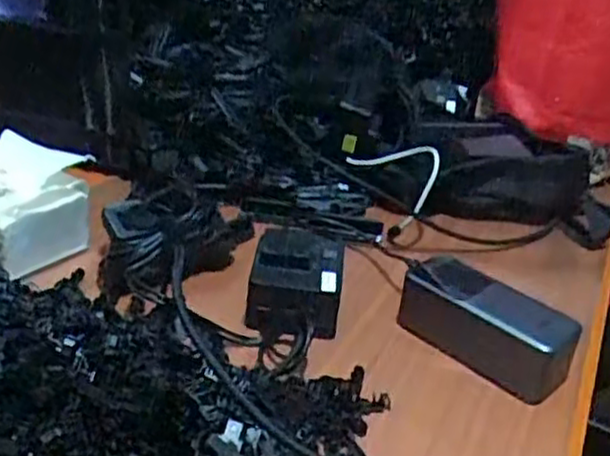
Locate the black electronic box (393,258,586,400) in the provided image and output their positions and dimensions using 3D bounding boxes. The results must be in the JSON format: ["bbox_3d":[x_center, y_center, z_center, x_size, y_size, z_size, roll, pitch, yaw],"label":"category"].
[{"bbox_3d":[0.141,0.073,0.561,0.130,0.054,0.046,29,38,34],"label":"black electronic box"}]

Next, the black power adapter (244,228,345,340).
[{"bbox_3d":[-0.006,0.044,0.584,0.069,0.053,0.070,9,31,4],"label":"black power adapter"}]

